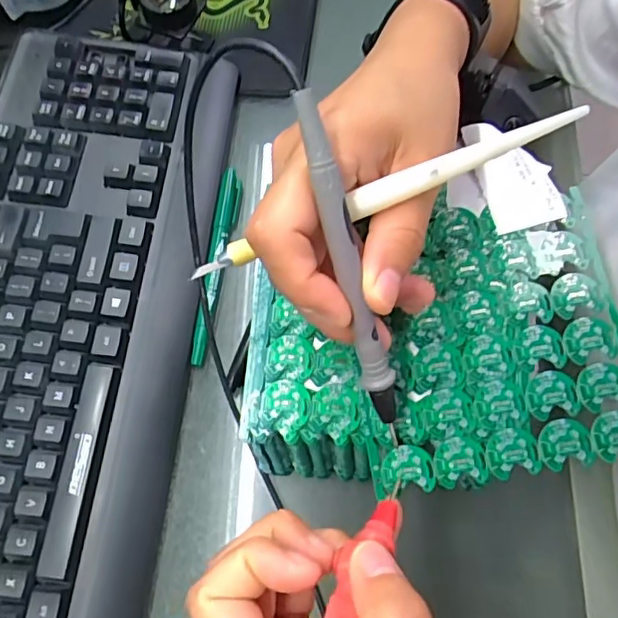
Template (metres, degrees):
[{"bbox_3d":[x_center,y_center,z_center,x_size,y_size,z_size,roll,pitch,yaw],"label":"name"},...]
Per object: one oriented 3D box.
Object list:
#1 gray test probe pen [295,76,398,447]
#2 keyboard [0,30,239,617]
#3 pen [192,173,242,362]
[{"bbox_3d":[0.016,-0.007,0.206,0.010,0.138,0.012,-19,25,-5],"label":"gray test probe pen"},{"bbox_3d":[-0.150,0.011,0.347,0.159,0.041,0.434,4,69,4],"label":"keyboard"},{"bbox_3d":[-0.060,-0.032,0.375,0.014,0.014,0.139,5,69,4],"label":"pen"}]

